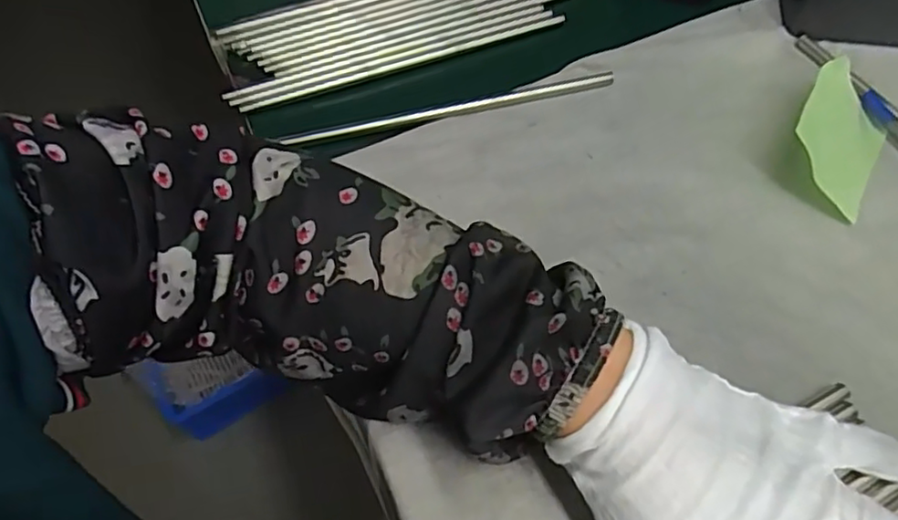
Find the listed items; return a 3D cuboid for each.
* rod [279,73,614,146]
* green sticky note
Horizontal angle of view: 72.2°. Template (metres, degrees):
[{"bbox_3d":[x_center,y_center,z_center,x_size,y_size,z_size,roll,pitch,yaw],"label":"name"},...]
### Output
[{"bbox_3d":[0.004,-0.095,0.387,0.210,0.007,0.010,-13,57,-6],"label":"rod"},{"bbox_3d":[0.221,-0.074,0.348,0.060,0.006,0.088,45,59,-12],"label":"green sticky note"}]

